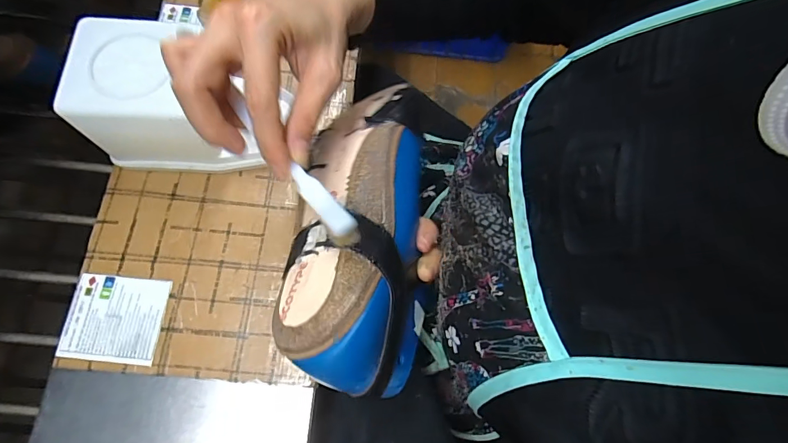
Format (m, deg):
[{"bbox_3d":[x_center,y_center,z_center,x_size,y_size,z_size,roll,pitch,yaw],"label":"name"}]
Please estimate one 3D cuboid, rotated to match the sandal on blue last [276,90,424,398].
[{"bbox_3d":[-0.021,-0.007,0.271,0.078,0.080,0.211,5,60,1],"label":"sandal on blue last"}]

